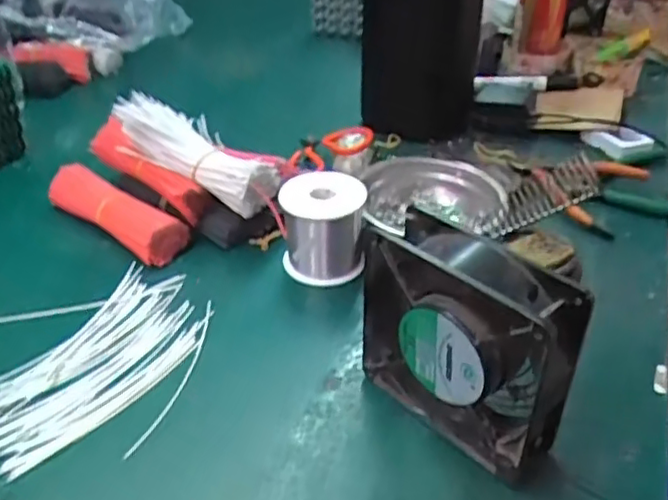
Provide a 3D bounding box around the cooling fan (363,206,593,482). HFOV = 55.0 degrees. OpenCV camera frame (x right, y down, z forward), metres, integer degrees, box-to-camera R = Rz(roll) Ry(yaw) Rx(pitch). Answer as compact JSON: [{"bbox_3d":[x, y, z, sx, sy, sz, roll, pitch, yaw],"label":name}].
[{"bbox_3d":[0.073,0.051,0.365,0.044,0.123,0.121,-26,42,-34],"label":"cooling fan"}]

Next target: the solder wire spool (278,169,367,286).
[{"bbox_3d":[-0.009,-0.017,0.509,0.063,0.071,0.063,0,34,0],"label":"solder wire spool"}]

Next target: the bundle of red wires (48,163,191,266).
[{"bbox_3d":[-0.191,-0.034,0.560,0.156,0.034,0.040,24,41,31],"label":"bundle of red wires"}]

